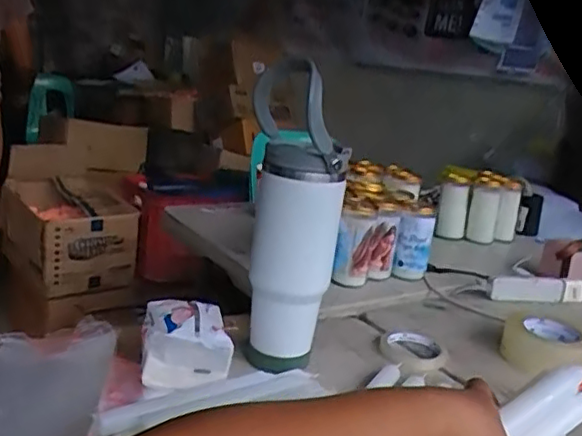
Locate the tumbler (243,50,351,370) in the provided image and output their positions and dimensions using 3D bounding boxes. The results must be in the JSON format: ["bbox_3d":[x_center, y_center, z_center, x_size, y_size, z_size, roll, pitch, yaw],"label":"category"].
[{"bbox_3d":[0.001,0.013,0.713,0.104,0.364,0.097,6,15,-3],"label":"tumbler"}]

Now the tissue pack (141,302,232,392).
[{"bbox_3d":[-0.120,0.134,0.688,0.094,0.047,0.129,3,15,-14],"label":"tissue pack"}]

